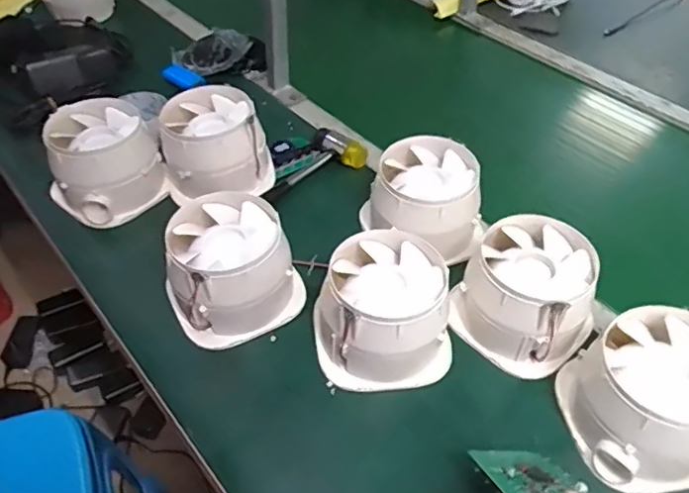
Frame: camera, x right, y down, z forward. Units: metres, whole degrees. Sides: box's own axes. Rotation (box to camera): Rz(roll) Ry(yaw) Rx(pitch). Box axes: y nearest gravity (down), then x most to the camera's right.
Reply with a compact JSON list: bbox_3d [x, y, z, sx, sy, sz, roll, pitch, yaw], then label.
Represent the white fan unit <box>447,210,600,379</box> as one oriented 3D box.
[{"bbox_3d":[0.193,0.052,0.610,0.127,0.102,0.133,-33,57,-27],"label":"white fan unit"}]

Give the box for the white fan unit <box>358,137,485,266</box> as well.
[{"bbox_3d":[0.092,-0.054,0.670,0.119,0.083,0.127,-22,53,-20],"label":"white fan unit"}]

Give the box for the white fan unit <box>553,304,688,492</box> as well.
[{"bbox_3d":[0.279,0.135,0.519,0.122,0.097,0.133,-3,49,-4],"label":"white fan unit"}]

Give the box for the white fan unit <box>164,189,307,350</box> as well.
[{"bbox_3d":[-0.125,0.023,0.621,0.130,0.091,0.127,-27,54,-23],"label":"white fan unit"}]

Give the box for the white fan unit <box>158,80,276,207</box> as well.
[{"bbox_3d":[-0.160,-0.130,0.724,0.132,0.092,0.118,-8,49,-8],"label":"white fan unit"}]

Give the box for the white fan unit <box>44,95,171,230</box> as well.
[{"bbox_3d":[-0.314,-0.111,0.748,0.130,0.109,0.139,0,47,0],"label":"white fan unit"}]

